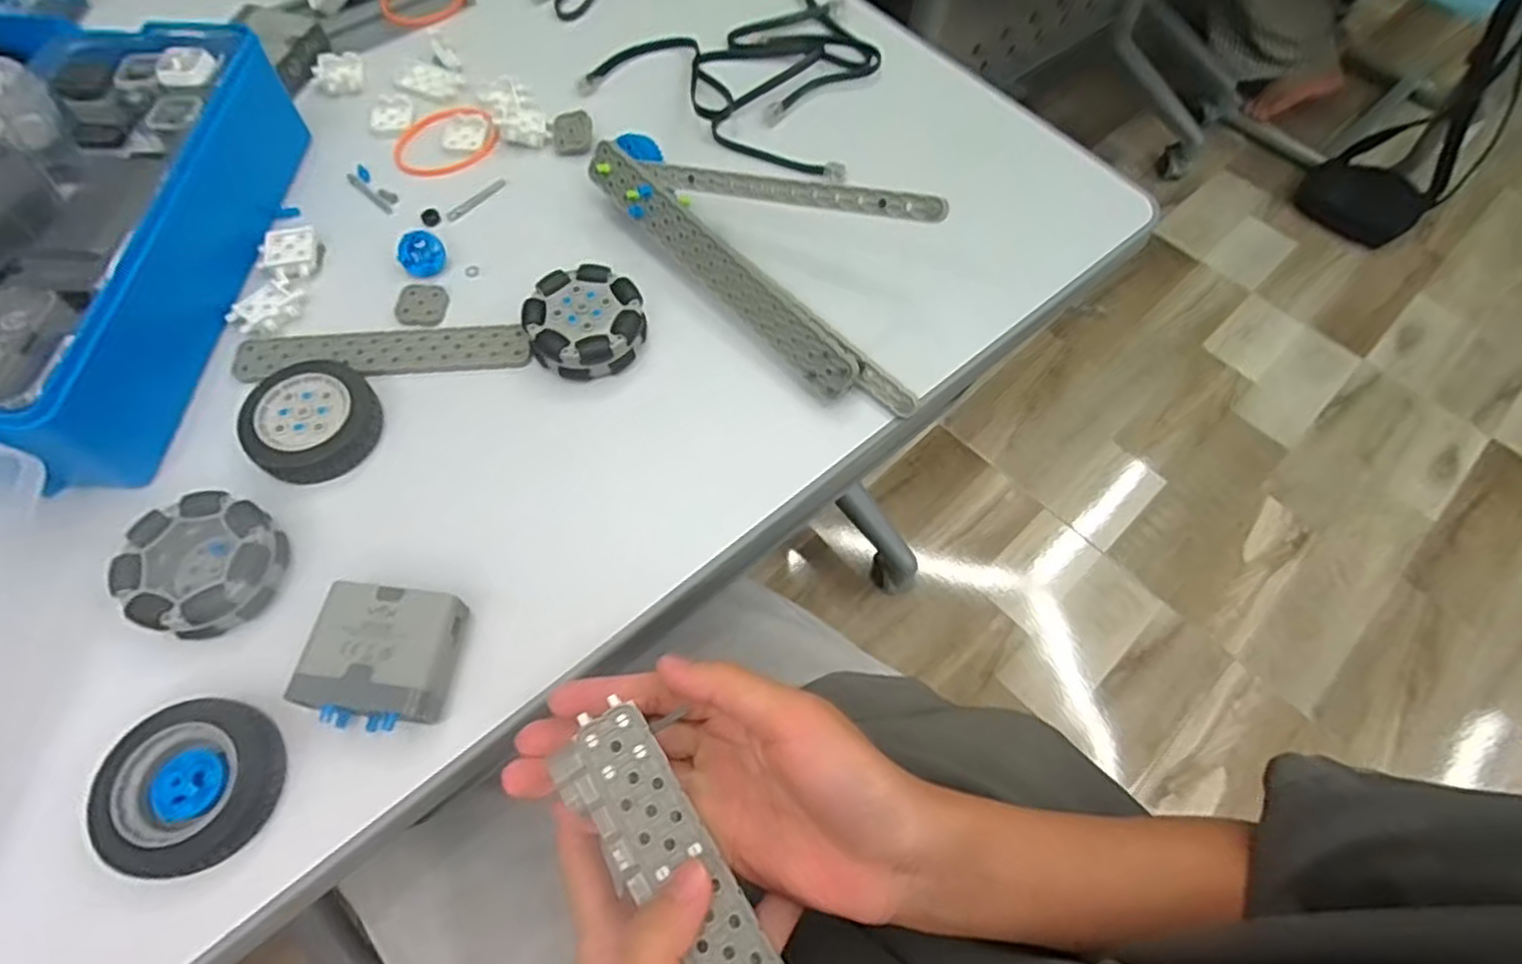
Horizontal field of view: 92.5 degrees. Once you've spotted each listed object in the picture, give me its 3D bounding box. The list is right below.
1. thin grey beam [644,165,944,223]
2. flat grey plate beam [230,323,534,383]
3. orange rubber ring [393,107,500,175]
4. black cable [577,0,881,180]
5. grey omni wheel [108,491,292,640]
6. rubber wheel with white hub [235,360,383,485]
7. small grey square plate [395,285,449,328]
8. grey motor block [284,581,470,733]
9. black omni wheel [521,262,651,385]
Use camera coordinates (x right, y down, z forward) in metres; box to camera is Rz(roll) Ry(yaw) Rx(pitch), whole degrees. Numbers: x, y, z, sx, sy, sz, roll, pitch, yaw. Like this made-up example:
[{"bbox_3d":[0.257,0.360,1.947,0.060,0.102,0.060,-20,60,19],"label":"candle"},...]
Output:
[{"bbox_3d":[0.012,-0.148,0.372,0.169,0.011,0.009,19,62,26],"label":"thin grey beam"},{"bbox_3d":[-0.199,-0.069,0.382,0.151,0.004,0.030,-4,64,-4],"label":"flat grey plate beam"},{"bbox_3d":[-0.199,-0.216,0.459,0.065,0.009,0.053,-23,67,-13],"label":"orange rubber ring"},{"bbox_3d":[-0.007,-0.289,0.493,0.181,0.014,0.162,20,64,8],"label":"black cable"},{"bbox_3d":[-0.245,0.036,0.319,0.056,0.020,0.059,1,63,-2],"label":"grey omni wheel"},{"bbox_3d":[-0.219,-0.031,0.355,0.059,0.014,0.062,1,63,-2],"label":"rubber wheel with white hub"},{"bbox_3d":[-0.186,-0.097,0.398,0.026,0.004,0.027,-4,64,-4],"label":"small grey square plate"},{"bbox_3d":[-0.157,0.073,0.304,0.057,0.023,0.055,6,63,1],"label":"grey motor block"},{"bbox_3d":[-0.092,-0.083,0.387,0.060,0.025,0.056,1,63,-2],"label":"black omni wheel"}]

